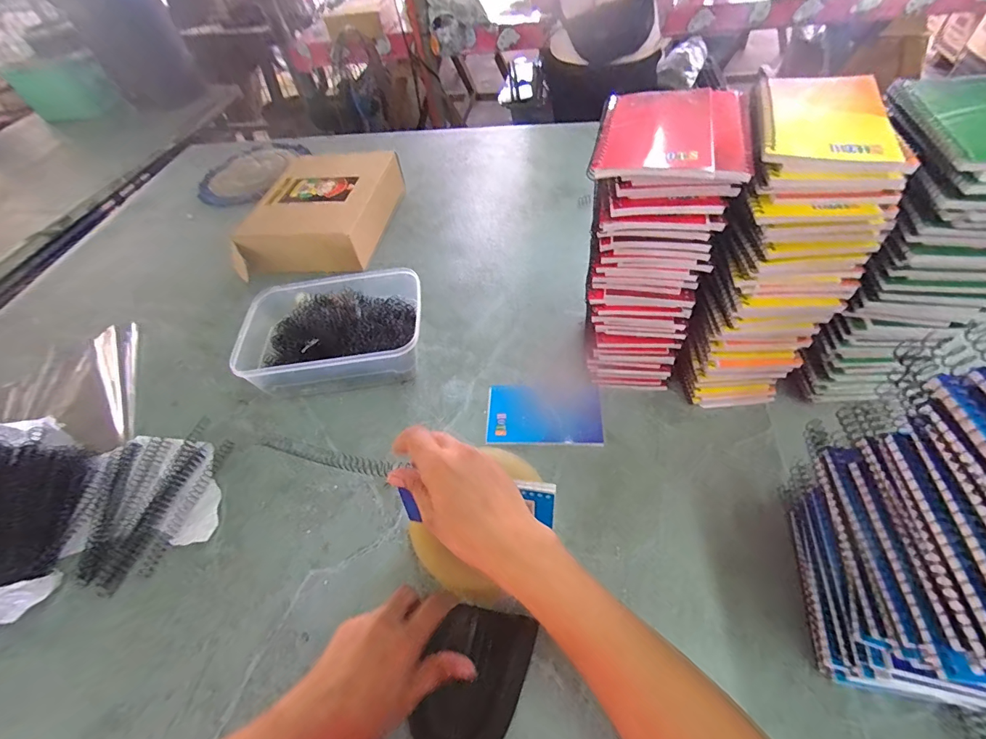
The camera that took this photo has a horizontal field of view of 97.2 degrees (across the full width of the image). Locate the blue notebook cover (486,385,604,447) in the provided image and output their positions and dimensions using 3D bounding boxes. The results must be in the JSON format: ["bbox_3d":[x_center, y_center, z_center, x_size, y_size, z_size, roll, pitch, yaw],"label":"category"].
[{"bbox_3d":[0.060,0.051,0.511,0.130,0.009,0.083,0,54,7],"label":"blue notebook cover"}]

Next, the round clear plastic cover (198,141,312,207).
[{"bbox_3d":[-0.572,-0.465,1.017,0.221,0.025,0.240,-5,55,7],"label":"round clear plastic cover"}]

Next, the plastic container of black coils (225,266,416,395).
[{"bbox_3d":[-0.210,-0.049,0.584,0.233,0.066,0.178,-11,53,-2],"label":"plastic container of black coils"}]

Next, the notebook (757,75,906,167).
[{"bbox_3d":[0.246,-0.193,0.330,0.083,0.012,0.132,10,55,13],"label":"notebook"}]

